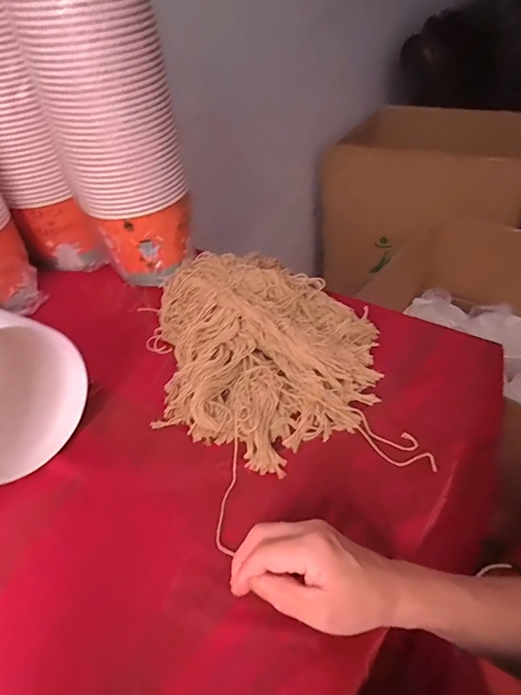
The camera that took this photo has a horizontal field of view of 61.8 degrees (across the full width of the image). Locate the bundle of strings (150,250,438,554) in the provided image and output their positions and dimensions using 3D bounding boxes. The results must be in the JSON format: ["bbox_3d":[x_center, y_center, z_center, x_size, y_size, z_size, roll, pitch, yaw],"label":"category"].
[{"bbox_3d":[0.007,-0.001,0.537,0.268,0.082,0.368,-12,43,-5],"label":"bundle of strings"}]

